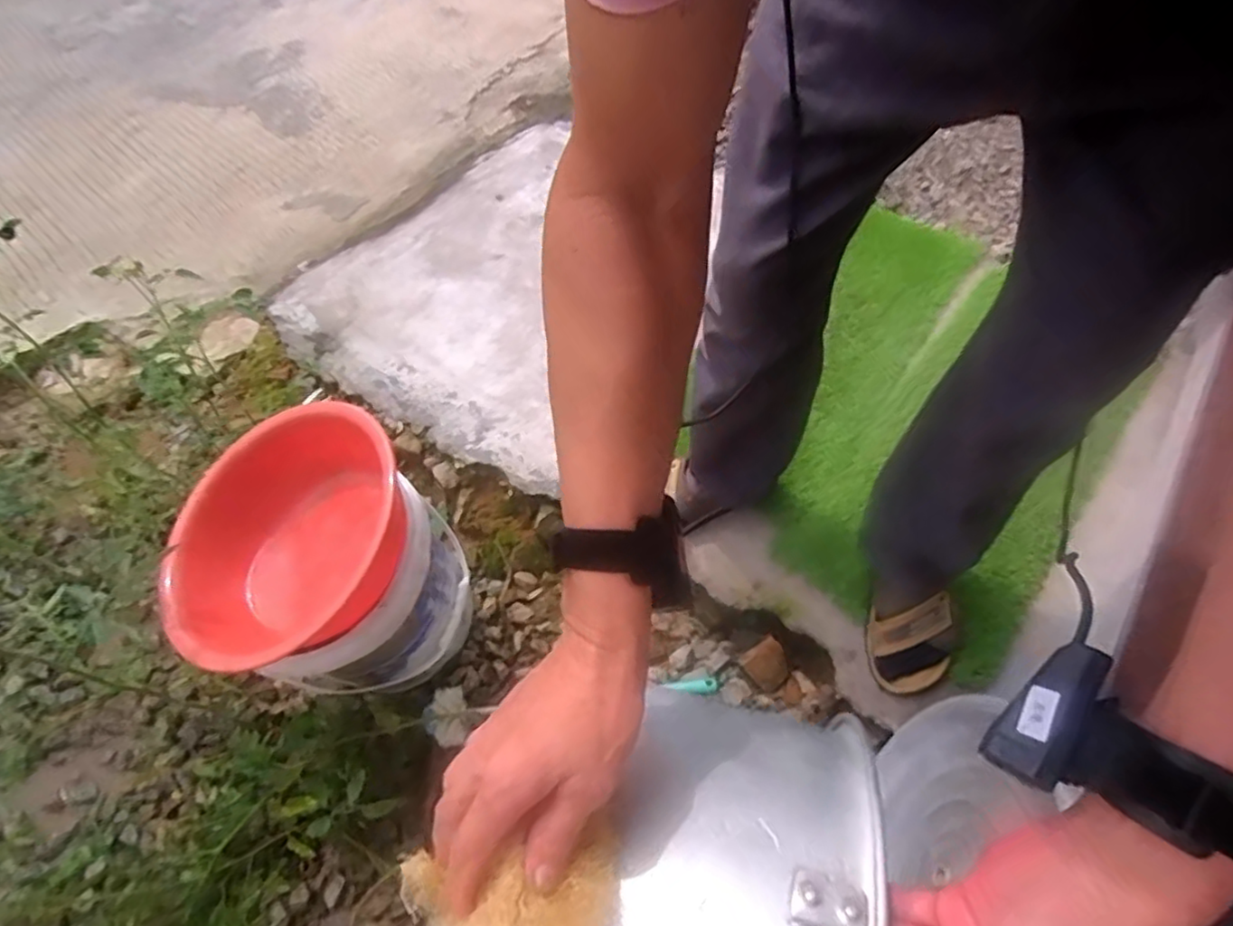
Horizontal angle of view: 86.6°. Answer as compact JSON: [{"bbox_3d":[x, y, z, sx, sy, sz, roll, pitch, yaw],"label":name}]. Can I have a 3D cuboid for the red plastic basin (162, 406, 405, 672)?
[{"bbox_3d":[-0.395,0.097,0.807,0.270,0.125,0.325,14,57,13],"label":"red plastic basin"}]

